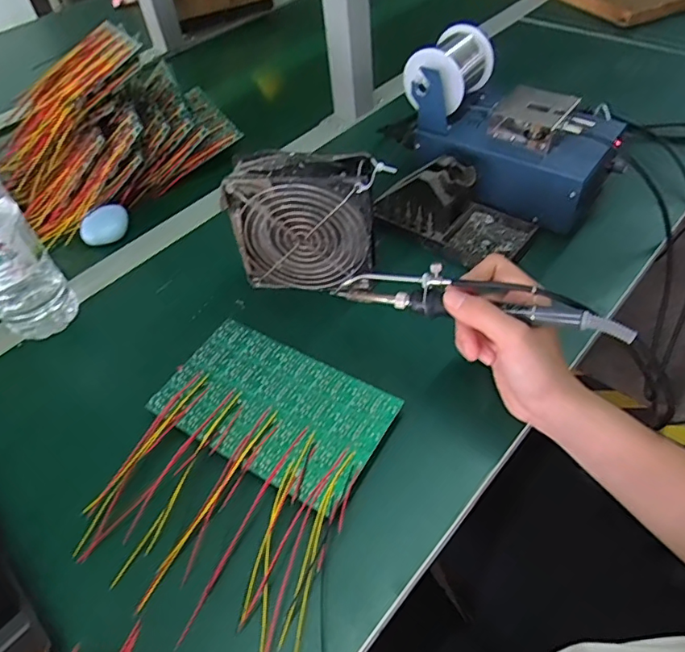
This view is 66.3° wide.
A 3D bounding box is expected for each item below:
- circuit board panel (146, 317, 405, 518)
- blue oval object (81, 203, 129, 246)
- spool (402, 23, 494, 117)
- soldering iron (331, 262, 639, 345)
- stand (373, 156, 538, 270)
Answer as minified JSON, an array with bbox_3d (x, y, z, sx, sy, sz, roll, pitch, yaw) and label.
[{"bbox_3d":[-0.054,0.059,0.402,0.171,0.007,0.101,22,54,24],"label":"circuit board panel"},{"bbox_3d":[-0.264,-0.114,0.584,0.042,0.020,0.060,-4,48,3],"label":"blue oval object"},{"bbox_3d":[0.106,-0.260,0.530,0.065,0.053,0.091,26,56,26],"label":"spool"},{"bbox_3d":[0.088,-0.020,0.371,0.210,0.035,0.025,12,54,24],"label":"soldering iron"},{"bbox_3d":[0.110,-0.117,0.507,0.142,0.065,0.078,31,63,26],"label":"stand"}]

